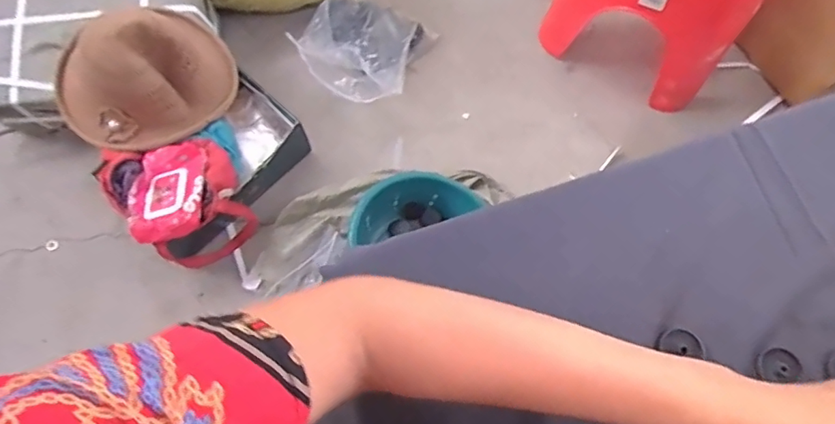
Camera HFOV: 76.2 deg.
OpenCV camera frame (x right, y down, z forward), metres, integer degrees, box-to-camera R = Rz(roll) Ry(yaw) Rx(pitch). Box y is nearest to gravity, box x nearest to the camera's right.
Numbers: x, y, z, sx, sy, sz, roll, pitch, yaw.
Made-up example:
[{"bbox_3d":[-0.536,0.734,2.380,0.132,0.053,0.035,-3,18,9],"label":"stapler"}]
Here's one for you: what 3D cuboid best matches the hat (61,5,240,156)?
[{"bbox_3d":[-0.452,-0.232,0.870,0.232,0.161,0.239,0,69,0],"label":"hat"}]

